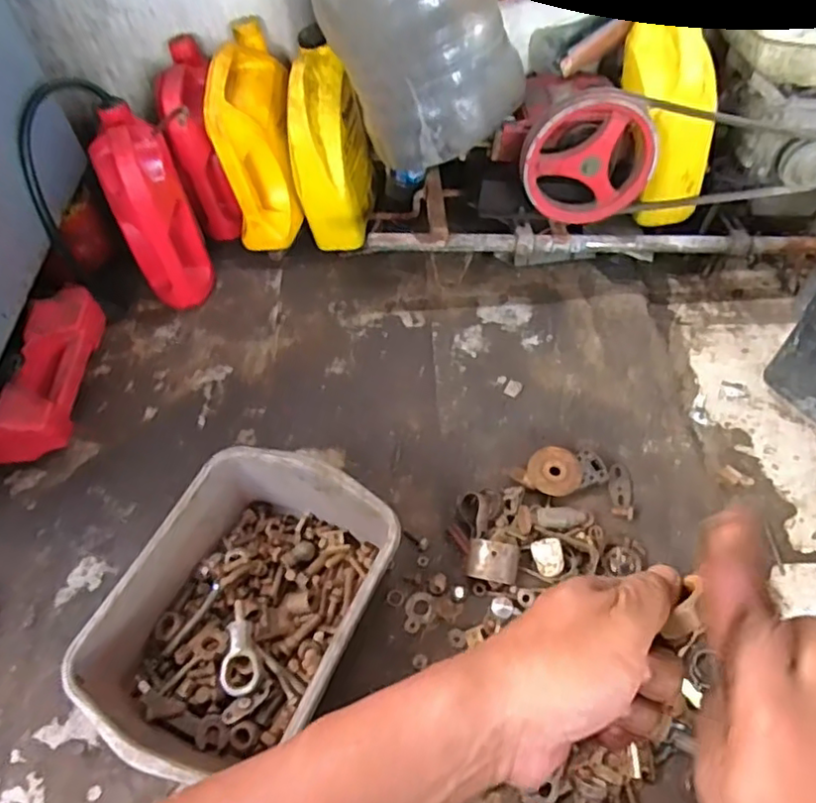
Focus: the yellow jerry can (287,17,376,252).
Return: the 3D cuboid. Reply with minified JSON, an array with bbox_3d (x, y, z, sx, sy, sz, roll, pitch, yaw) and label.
[{"bbox_3d":[-0.123,-0.414,1.055,0.104,0.286,0.149,6,55,8],"label":"yellow jerry can"}]

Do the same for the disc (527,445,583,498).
[{"bbox_3d":[0.202,0.094,0.869,0.071,0.010,0.073,-2,53,3],"label":"disc"}]

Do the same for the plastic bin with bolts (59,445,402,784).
[{"bbox_3d":[-0.181,0.238,0.744,0.260,0.119,0.333,19,57,16],"label":"plastic bin with bolts"}]

